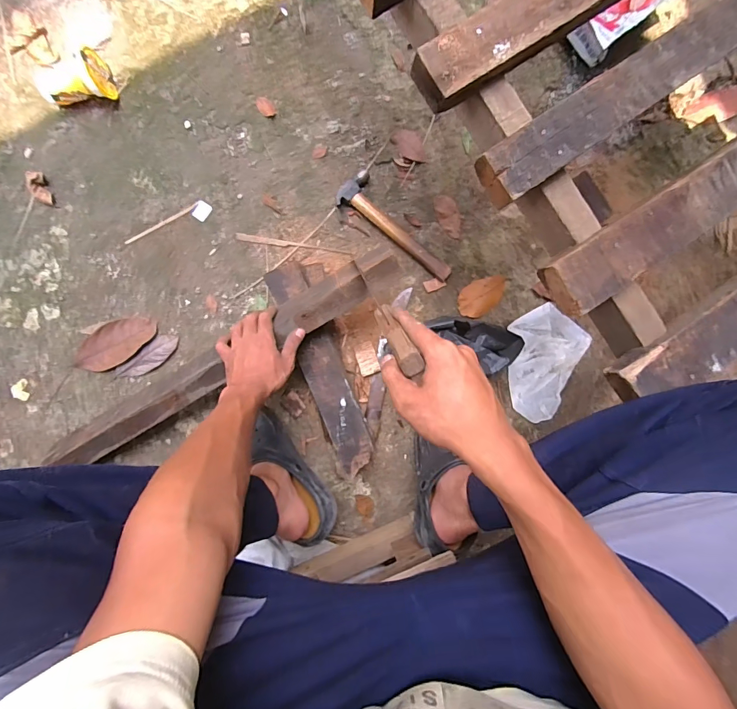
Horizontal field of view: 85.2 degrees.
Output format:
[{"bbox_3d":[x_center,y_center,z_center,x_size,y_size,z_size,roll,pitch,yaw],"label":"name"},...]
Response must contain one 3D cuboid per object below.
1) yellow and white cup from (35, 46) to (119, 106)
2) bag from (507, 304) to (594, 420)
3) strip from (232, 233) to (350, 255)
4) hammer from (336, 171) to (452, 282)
[{"bbox_3d":[-0.477,-0.446,0.637,0.122,0.055,0.085,-10,94,-6],"label":"yellow and white cup"},{"bbox_3d":[0.331,0.016,0.772,0.145,0.013,0.209,21,90,-7],"label":"bag"},{"bbox_3d":[-0.134,-0.195,0.716,0.201,0.004,0.012,7,92,-6],"label":"strip"},{"bbox_3d":[0.055,-0.225,0.725,0.244,0.024,0.069,40,88,-6],"label":"hammer"}]

